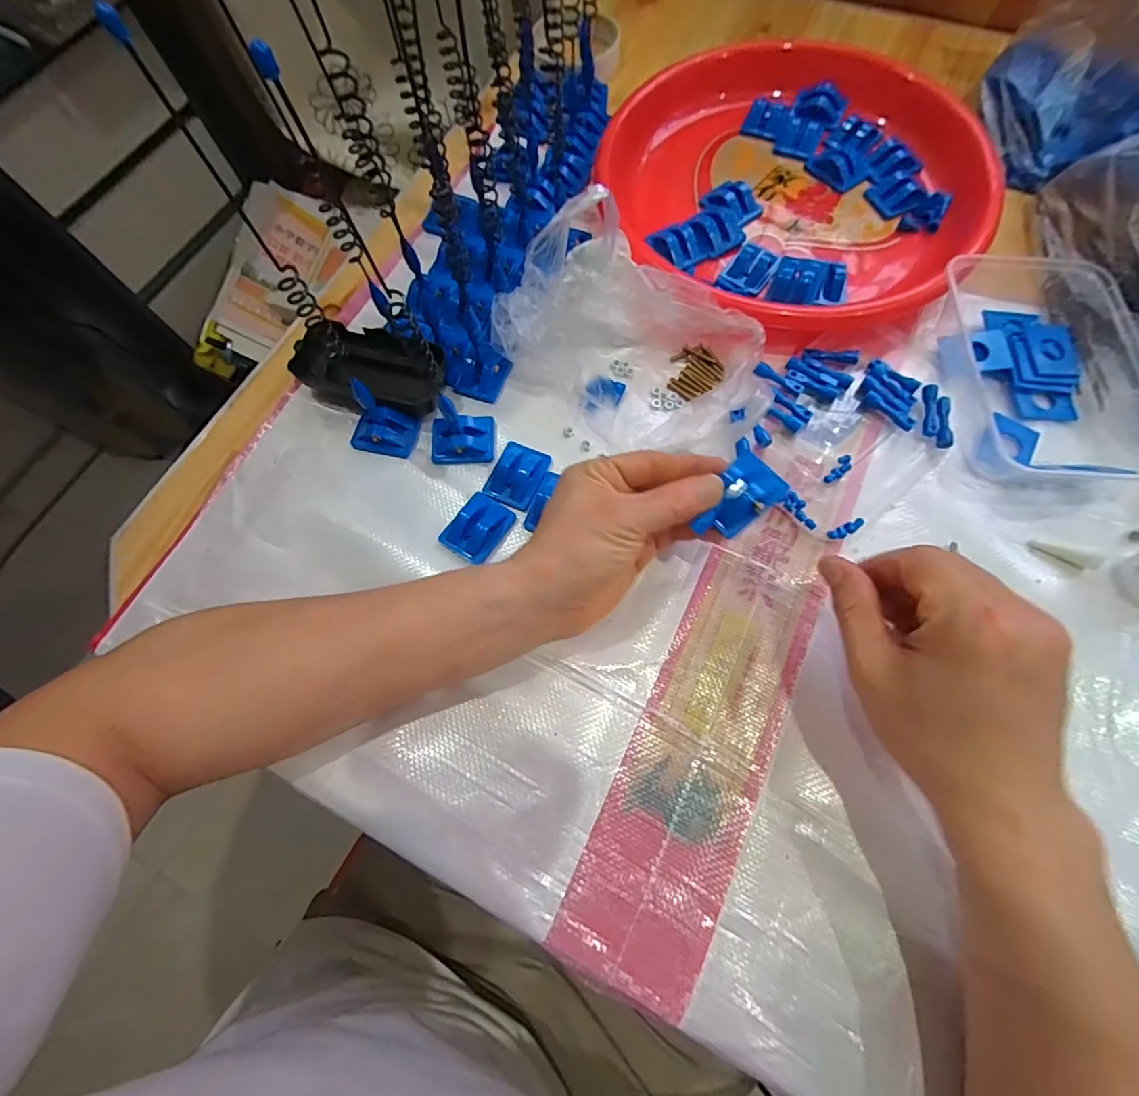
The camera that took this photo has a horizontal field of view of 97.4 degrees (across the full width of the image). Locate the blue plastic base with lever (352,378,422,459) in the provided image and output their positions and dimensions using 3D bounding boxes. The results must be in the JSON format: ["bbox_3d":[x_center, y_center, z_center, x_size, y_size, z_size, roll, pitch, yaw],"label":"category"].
[{"bbox_3d":[-0.133,-0.089,0.338,0.043,0.053,0.029,9,71,6],"label":"blue plastic base with lever"}]

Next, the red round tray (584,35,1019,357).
[{"bbox_3d":[0.186,-0.309,0.406,0.298,0.039,0.301,-1,70,2],"label":"red round tray"}]

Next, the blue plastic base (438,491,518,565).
[{"bbox_3d":[-0.060,-0.013,0.330,0.034,0.015,0.043,31,75,13],"label":"blue plastic base"}]

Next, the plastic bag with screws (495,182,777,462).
[{"bbox_3d":[0.047,-0.140,0.336,0.188,0.074,0.122,36,76,14],"label":"plastic bag with screws"}]

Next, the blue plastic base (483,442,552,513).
[{"bbox_3d":[-0.036,-0.050,0.343,0.034,0.014,0.045,22,73,10],"label":"blue plastic base"}]

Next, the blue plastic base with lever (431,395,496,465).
[{"bbox_3d":[-0.076,-0.082,0.339,0.044,0.045,0.032,-5,70,1],"label":"blue plastic base with lever"}]

